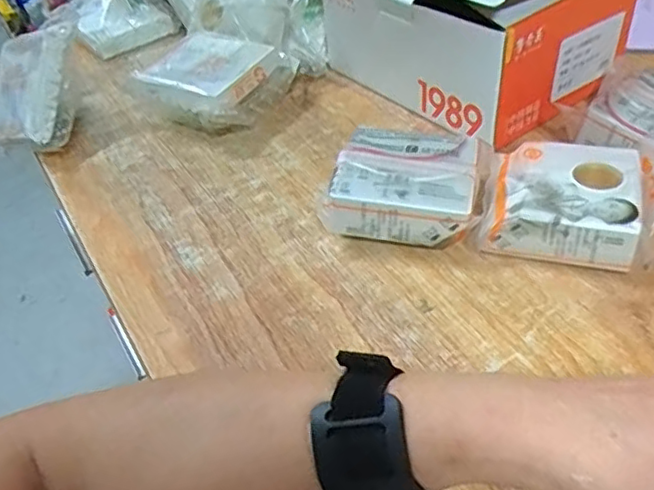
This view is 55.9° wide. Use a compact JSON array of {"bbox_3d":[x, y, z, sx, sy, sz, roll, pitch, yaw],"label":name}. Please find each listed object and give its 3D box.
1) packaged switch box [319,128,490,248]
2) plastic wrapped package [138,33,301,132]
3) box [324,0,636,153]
[{"bbox_3d":[0.055,-0.039,0.409,0.092,0.045,0.083,8,45,16],"label":"packaged switch box"},{"bbox_3d":[-0.094,-0.137,0.528,0.089,0.051,0.106,15,47,22],"label":"plastic wrapped package"},{"bbox_3d":[0.110,-0.202,0.508,0.150,0.137,0.213,-34,49,-26],"label":"box"}]

